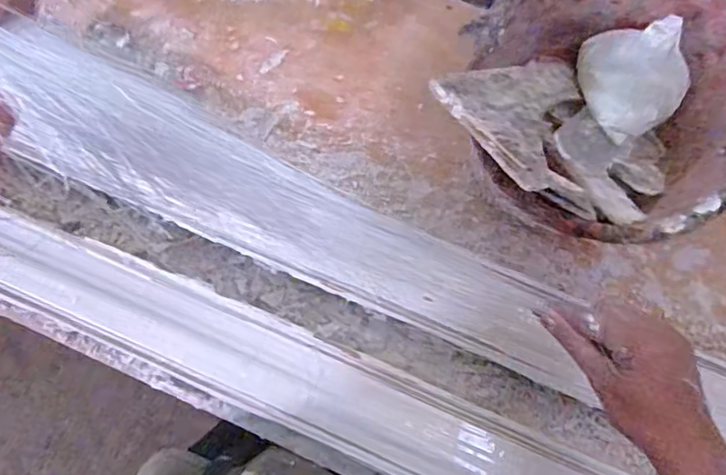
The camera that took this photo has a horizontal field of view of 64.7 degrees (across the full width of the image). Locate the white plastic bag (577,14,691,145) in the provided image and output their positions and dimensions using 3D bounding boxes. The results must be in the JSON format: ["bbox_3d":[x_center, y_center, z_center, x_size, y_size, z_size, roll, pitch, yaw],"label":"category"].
[{"bbox_3d":[0.266,-0.165,0.563,0.098,0.063,0.117,-30,78,-6],"label":"white plastic bag"}]

